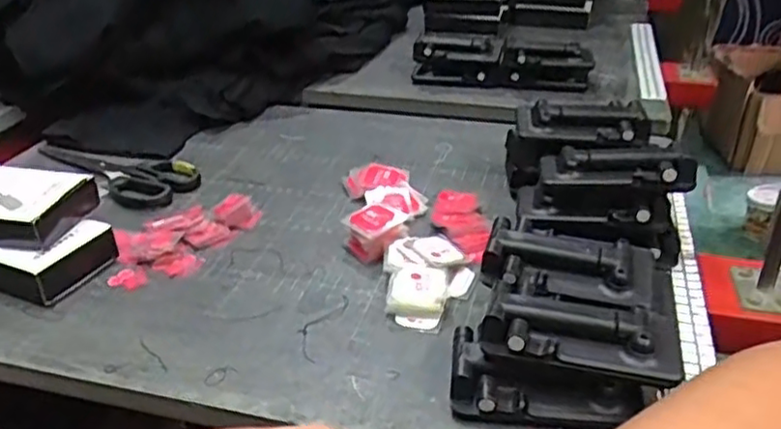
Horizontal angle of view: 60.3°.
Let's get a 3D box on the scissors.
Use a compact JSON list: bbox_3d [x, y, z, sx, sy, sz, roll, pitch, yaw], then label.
[{"bbox_3d":[-0.267,-0.050,0.658,0.201,0.009,0.076,21,38,33],"label":"scissors"}]

